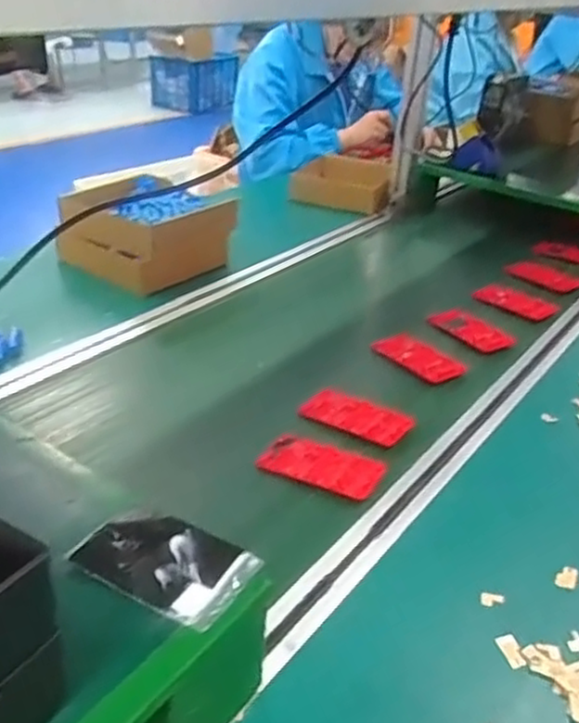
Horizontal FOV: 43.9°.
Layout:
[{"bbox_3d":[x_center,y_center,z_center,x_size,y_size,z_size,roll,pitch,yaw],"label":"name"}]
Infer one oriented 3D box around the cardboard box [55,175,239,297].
[{"bbox_3d":[-0.223,-0.208,1.124,0.206,0.113,0.192,20,33,24],"label":"cardboard box"}]

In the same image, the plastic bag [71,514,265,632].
[{"bbox_3d":[-0.080,0.131,0.472,0.106,0.008,0.072,19,33,23],"label":"plastic bag"}]

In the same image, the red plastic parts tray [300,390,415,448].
[{"bbox_3d":[0.075,0.060,0.817,0.127,0.011,0.067,20,33,24],"label":"red plastic parts tray"}]

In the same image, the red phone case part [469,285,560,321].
[{"bbox_3d":[0.355,-0.093,1.132,0.120,0.011,0.070,22,34,27],"label":"red phone case part"}]

